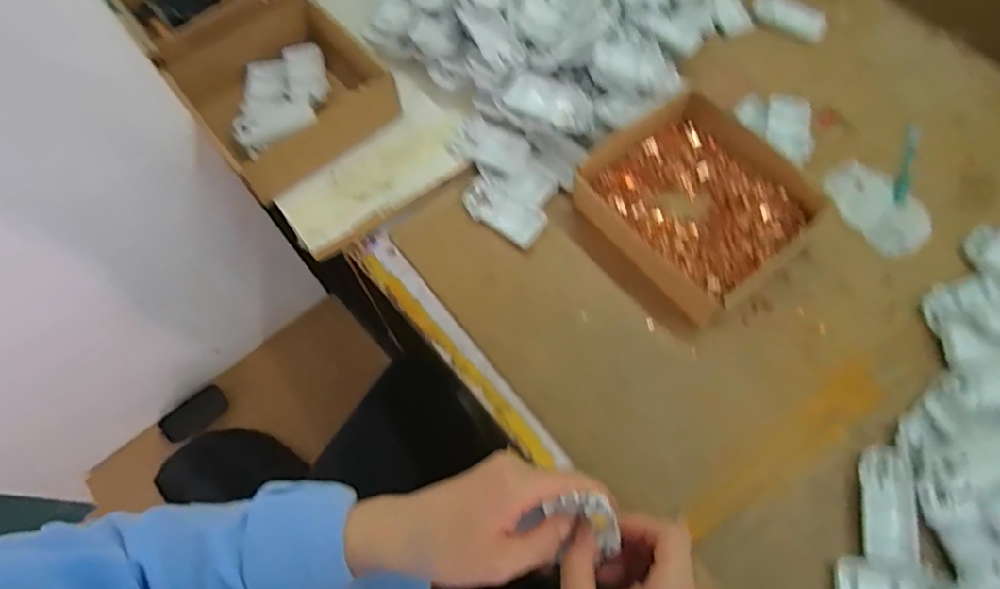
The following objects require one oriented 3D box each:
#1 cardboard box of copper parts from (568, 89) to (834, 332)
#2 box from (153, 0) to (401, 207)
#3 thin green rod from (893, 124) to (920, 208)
[{"bbox_3d":[0.212,-0.101,0.611,0.207,0.056,0.207,-38,70,-14],"label":"cardboard box of copper parts"},{"bbox_3d":[-0.258,-0.246,0.679,0.203,0.082,0.205,-37,70,-13],"label":"box"},{"bbox_3d":[0.474,-0.151,0.661,0.016,0.006,0.128,23,69,11],"label":"thin green rod"}]

